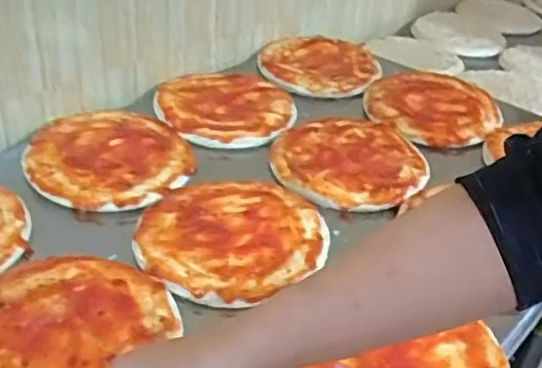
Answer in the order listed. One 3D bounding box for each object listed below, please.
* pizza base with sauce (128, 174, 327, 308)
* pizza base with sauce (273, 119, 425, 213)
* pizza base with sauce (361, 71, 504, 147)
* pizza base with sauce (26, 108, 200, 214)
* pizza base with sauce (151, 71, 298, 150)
[{"bbox_3d":[-0.044,0.046,0.676,0.189,0.008,0.191,4,34,-3],"label":"pizza base with sauce"},{"bbox_3d":[0.101,-0.036,0.815,0.191,0.006,0.201,7,34,1],"label":"pizza base with sauce"},{"bbox_3d":[0.246,-0.126,0.957,0.196,0.015,0.218,16,36,14],"label":"pizza base with sauce"},{"bbox_3d":[-0.205,-0.040,0.800,0.197,0.020,0.211,4,34,-3],"label":"pizza base with sauce"},{"bbox_3d":[-0.068,-0.114,0.928,0.196,0.025,0.188,4,34,-3],"label":"pizza base with sauce"}]

